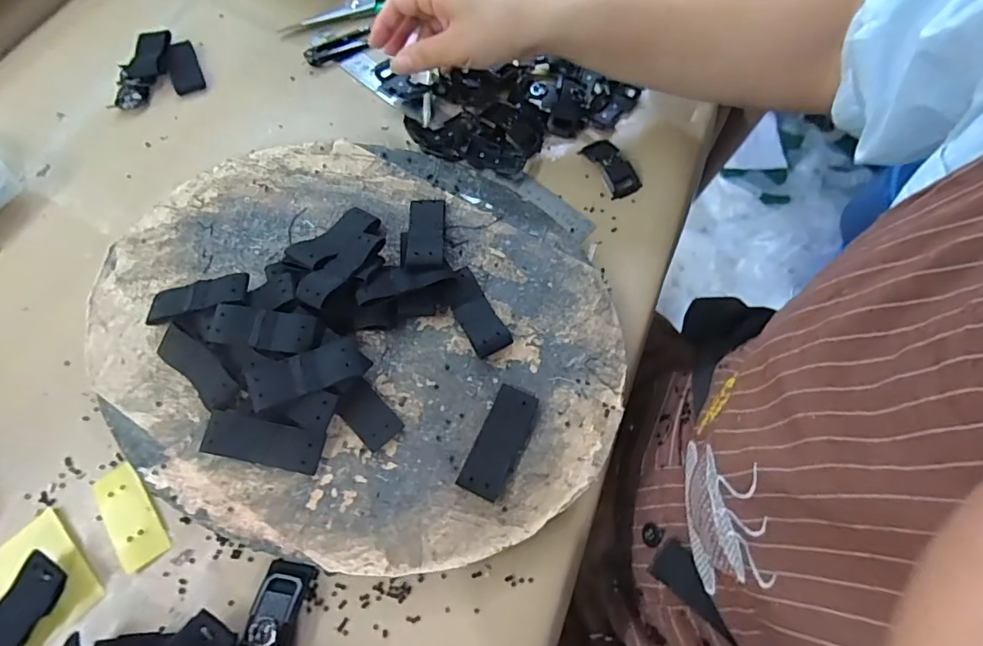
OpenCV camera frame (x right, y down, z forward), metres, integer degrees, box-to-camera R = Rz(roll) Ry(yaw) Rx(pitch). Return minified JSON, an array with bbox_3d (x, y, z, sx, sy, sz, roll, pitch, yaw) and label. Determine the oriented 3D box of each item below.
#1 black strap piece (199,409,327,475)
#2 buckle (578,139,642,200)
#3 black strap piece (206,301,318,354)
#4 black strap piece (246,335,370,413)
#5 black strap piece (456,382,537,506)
[{"bbox_3d":[-0.134,0.071,0.301,0.067,0.014,0.025,10,67,4],"label":"black strap piece"},{"bbox_3d":[0.096,-0.127,0.404,0.028,0.012,0.058,-24,70,-11],"label":"buckle"},{"bbox_3d":[-0.143,0.003,0.316,0.066,0.007,0.025,8,67,3],"label":"black strap piece"},{"bbox_3d":[-0.110,0.027,0.302,0.070,0.008,0.029,-19,74,-3],"label":"black strap piece"},{"bbox_3d":[0.006,0.071,0.304,0.027,0.011,0.066,23,69,9],"label":"black strap piece"}]

